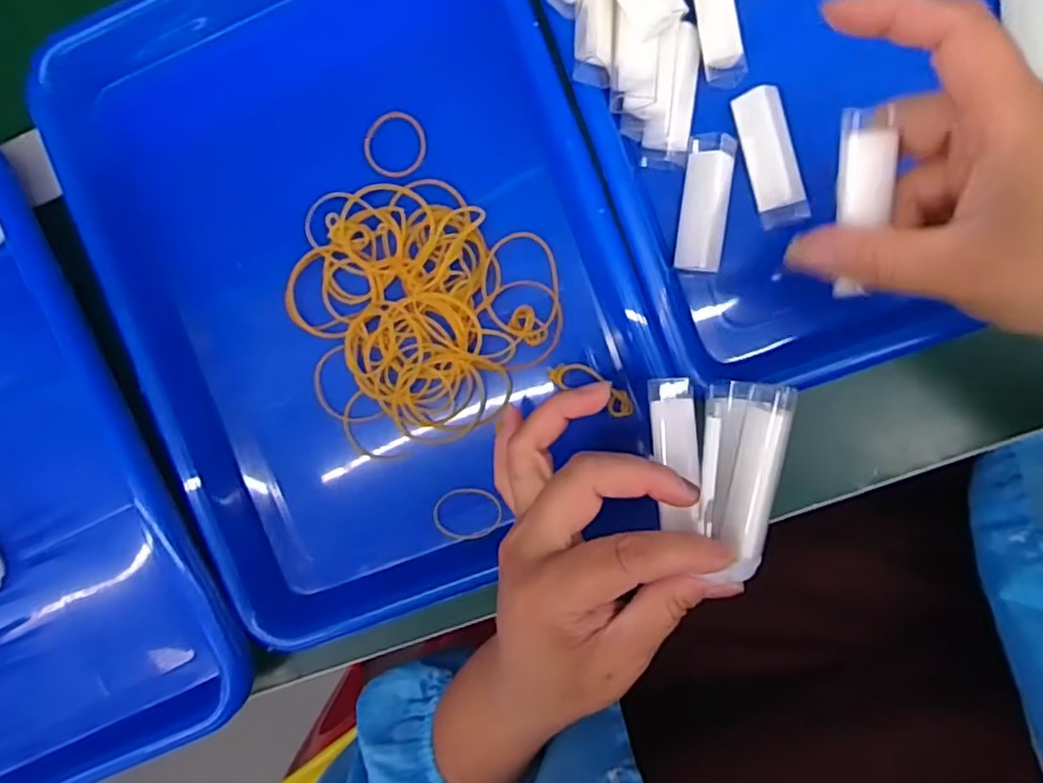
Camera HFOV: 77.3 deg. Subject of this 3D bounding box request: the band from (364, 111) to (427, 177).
[{"bbox_3d":[-0.065,-0.127,0.335,0.031,0.004,0.032,0,94,1],"label":"band"}]

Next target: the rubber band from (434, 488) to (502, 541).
[{"bbox_3d":[-0.028,0.064,0.341,0.035,0.004,0.026,-6,93,7],"label":"rubber band"}]

